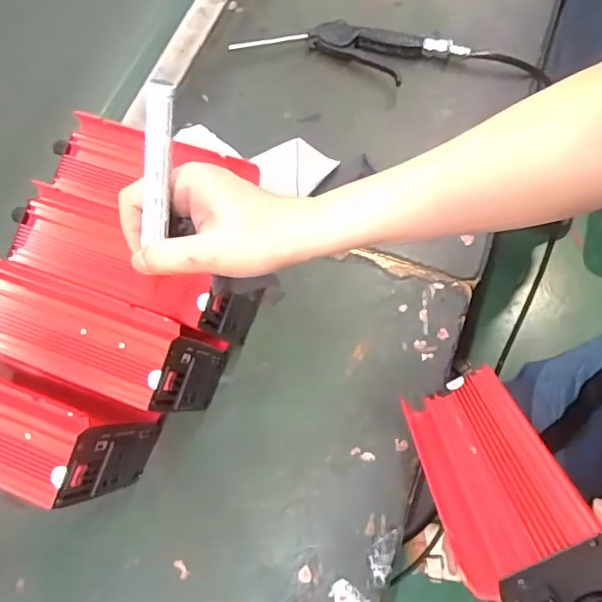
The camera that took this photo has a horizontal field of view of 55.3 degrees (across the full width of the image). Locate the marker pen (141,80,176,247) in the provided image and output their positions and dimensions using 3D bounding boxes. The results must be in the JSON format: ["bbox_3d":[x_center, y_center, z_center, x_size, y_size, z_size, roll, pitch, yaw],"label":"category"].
[{"bbox_3d":[-0.079,-0.075,0.317,0.015,0.089,0.007,15,32,7],"label":"marker pen"}]

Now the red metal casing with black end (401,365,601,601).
[{"bbox_3d":[0.115,0.106,0.342,0.079,0.047,0.184,-7,28,-2],"label":"red metal casing with black end"}]

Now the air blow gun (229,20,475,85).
[{"bbox_3d":[0.058,-0.301,0.683,0.269,0.025,0.077,6,68,3],"label":"air blow gun"}]

